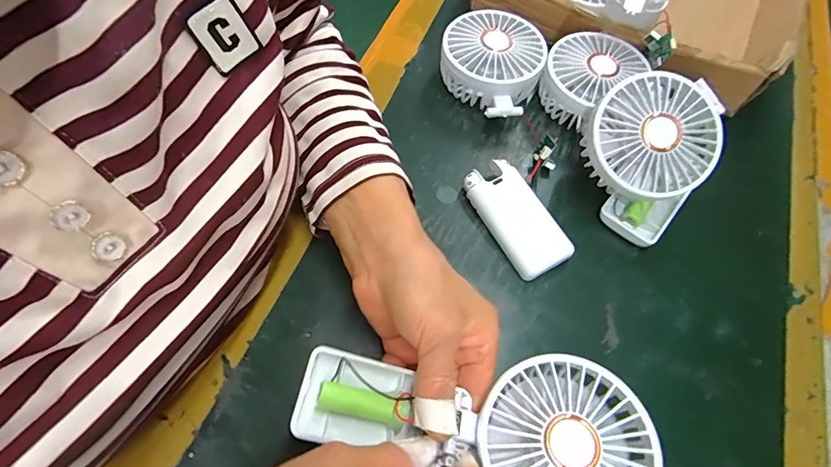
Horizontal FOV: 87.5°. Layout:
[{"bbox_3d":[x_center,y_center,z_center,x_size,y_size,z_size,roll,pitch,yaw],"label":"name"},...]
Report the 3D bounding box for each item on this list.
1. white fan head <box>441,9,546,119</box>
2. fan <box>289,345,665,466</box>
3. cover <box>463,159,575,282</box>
[{"bbox_3d":[0.064,-0.143,0.373,0.083,0.048,0.095,24,63,9],"label":"white fan head"},{"bbox_3d":[0.030,0.098,0.224,0.176,0.027,0.080,11,62,8],"label":"fan"},{"bbox_3d":[0.075,-0.012,0.324,0.042,0.022,0.089,-25,66,-16],"label":"cover"}]

